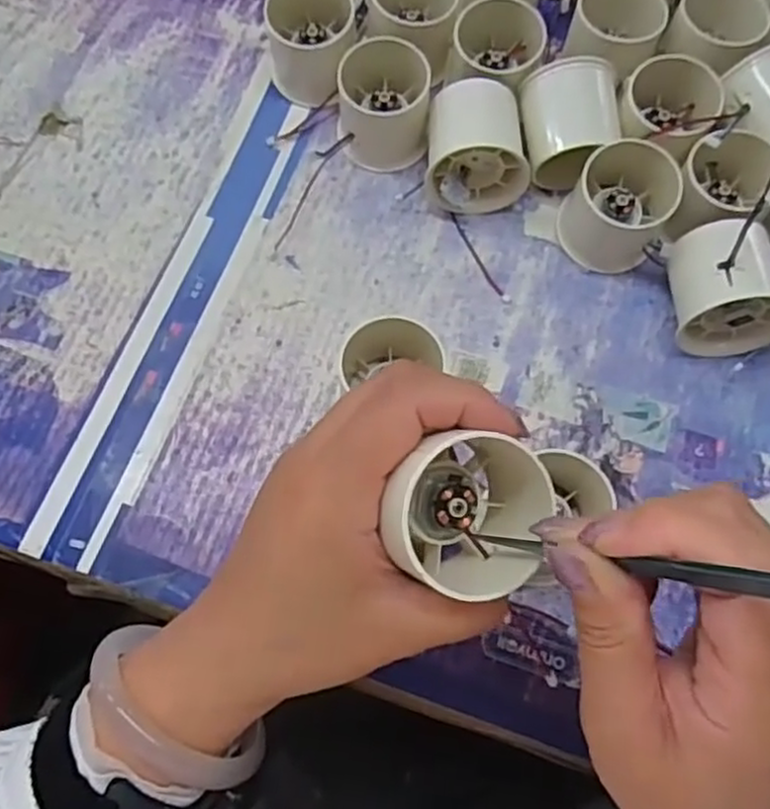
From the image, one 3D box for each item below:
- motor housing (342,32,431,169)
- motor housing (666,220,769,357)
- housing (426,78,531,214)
[{"bbox_3d":[-0.001,-0.177,0.433,0.052,0.043,0.063,-2,69,0],"label":"motor housing"},{"bbox_3d":[0.178,-0.059,0.379,0.057,0.058,0.054,-1,69,0],"label":"motor housing"},{"bbox_3d":[0.052,-0.141,0.415,0.055,0.053,0.055,2,69,1],"label":"housing"}]

